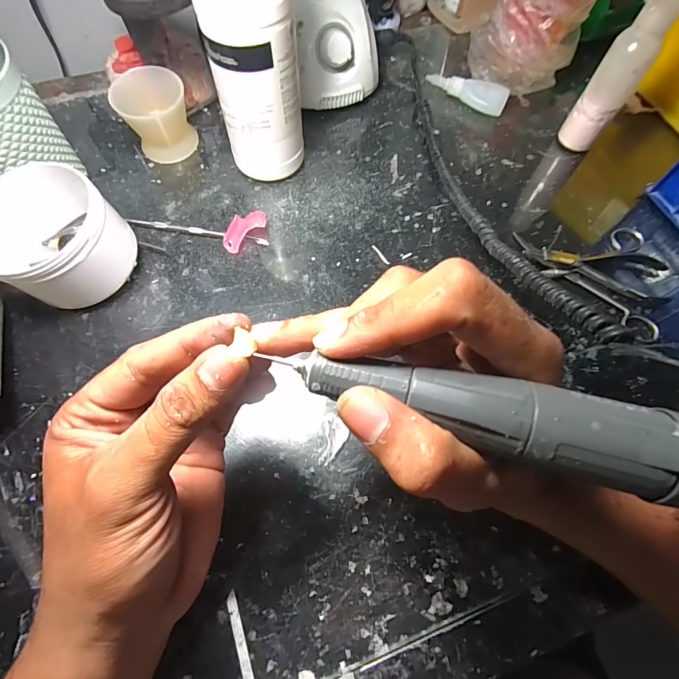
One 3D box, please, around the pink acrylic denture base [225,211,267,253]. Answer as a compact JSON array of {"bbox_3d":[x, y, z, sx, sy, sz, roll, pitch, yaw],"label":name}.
[{"bbox_3d":[-0.084,-0.098,0.336,0.047,0.012,0.026,-38,73,-16],"label":"pink acrylic denture base"}]

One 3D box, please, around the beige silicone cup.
[{"bbox_3d":[-0.170,-0.208,0.356,0.059,0.060,0.049,-25,70,-12],"label":"beige silicone cup"}]

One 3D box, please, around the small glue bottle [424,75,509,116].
[{"bbox_3d":[0.141,-0.274,0.417,0.086,0.020,0.028,33,69,11],"label":"small glue bottle"}]

